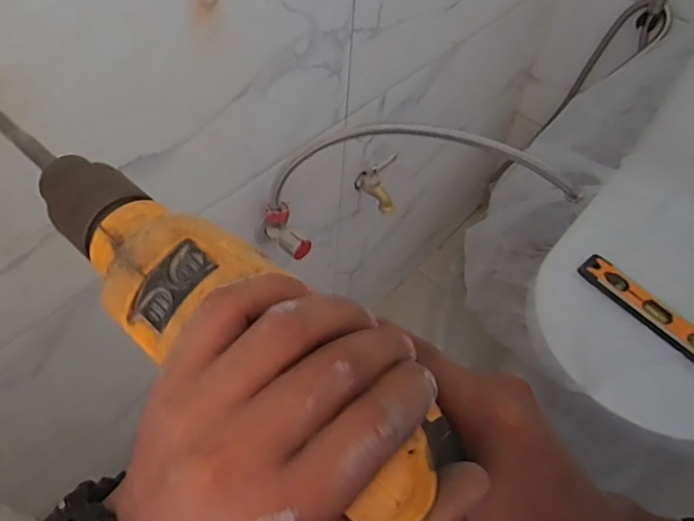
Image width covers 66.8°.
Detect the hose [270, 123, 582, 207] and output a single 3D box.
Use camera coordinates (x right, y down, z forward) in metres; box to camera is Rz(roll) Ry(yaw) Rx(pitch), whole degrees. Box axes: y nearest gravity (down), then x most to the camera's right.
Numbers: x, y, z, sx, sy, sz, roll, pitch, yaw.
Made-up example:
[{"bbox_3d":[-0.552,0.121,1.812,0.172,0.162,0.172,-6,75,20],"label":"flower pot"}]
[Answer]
[{"bbox_3d":[0.105,-0.101,0.586,0.382,0.122,0.033,-3,52,-6],"label":"hose"}]

